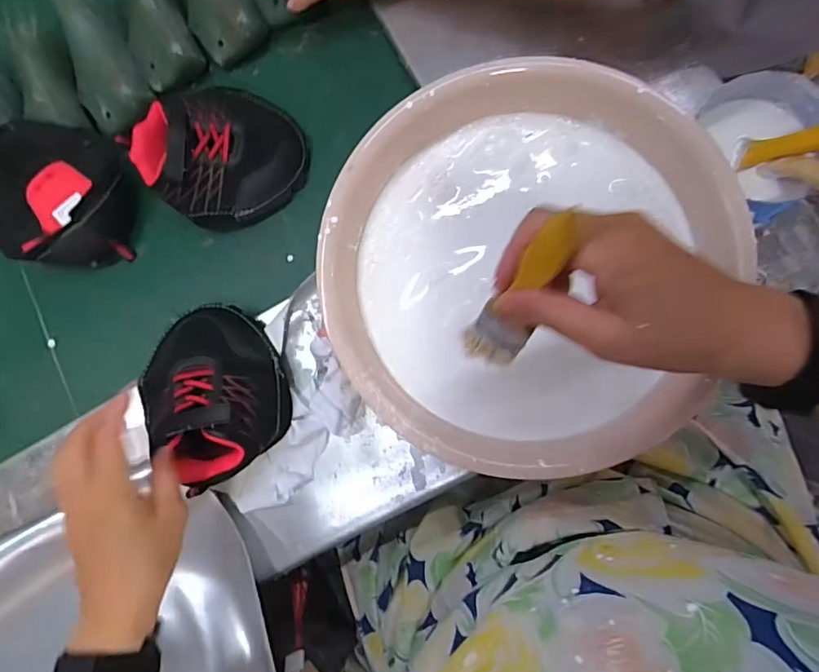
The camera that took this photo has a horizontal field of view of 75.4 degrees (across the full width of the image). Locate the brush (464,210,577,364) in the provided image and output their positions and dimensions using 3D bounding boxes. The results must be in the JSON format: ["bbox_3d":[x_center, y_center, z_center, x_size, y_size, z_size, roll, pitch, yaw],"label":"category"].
[{"bbox_3d":[0.064,-0.018,0.310,0.034,0.138,0.011,31,64,5],"label":"brush"}]

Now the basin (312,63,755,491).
[{"bbox_3d":[0.079,-0.054,0.412,0.286,0.095,0.294,25,80,4],"label":"basin"}]

